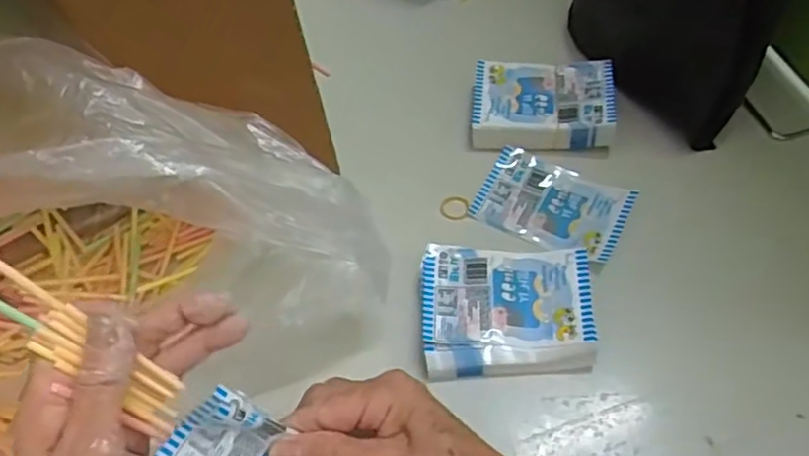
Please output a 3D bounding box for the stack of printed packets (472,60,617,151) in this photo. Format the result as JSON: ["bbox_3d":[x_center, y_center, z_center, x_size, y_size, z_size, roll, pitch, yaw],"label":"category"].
[{"bbox_3d":[0.106,-0.095,0.507,0.104,0.031,0.073,3,59,5],"label":"stack of printed packets"}]

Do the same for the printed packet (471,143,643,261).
[{"bbox_3d":[0.107,-0.019,0.470,0.101,0.017,0.068,25,63,17],"label":"printed packet"}]

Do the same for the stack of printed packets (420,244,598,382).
[{"bbox_3d":[0.065,0.053,0.420,0.105,0.028,0.083,-1,58,3],"label":"stack of printed packets"}]

